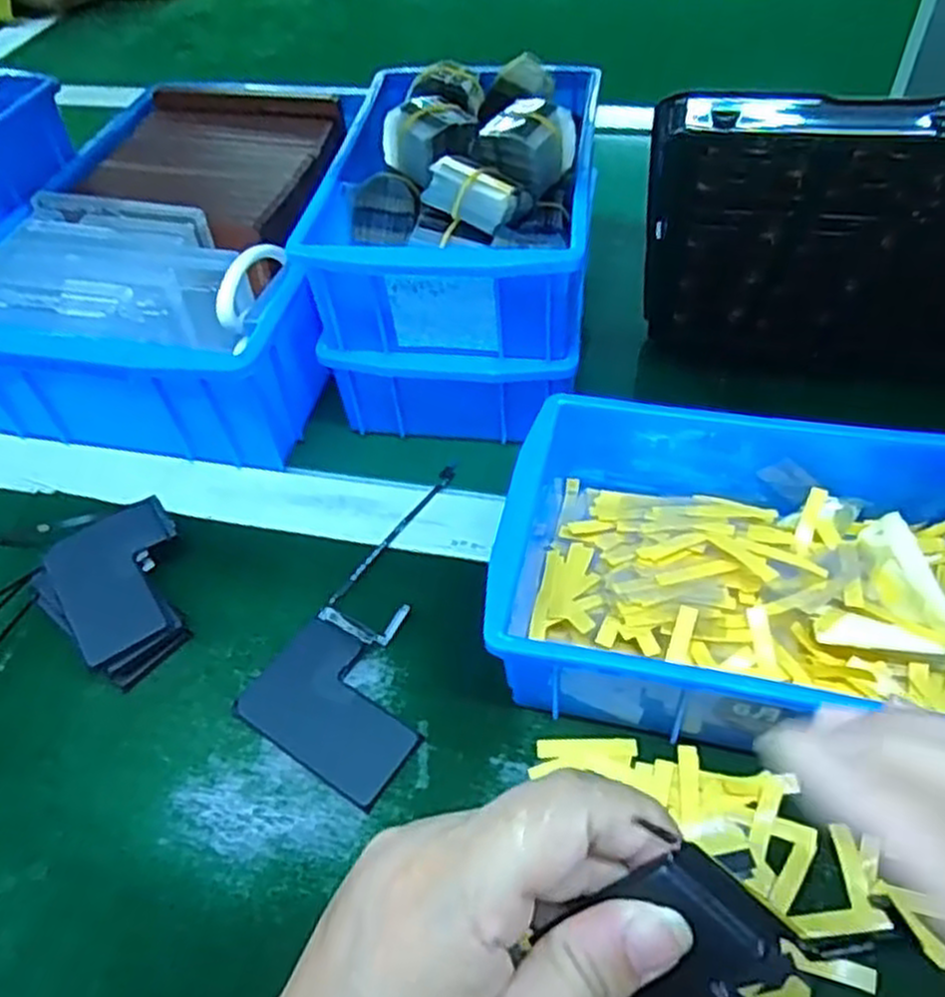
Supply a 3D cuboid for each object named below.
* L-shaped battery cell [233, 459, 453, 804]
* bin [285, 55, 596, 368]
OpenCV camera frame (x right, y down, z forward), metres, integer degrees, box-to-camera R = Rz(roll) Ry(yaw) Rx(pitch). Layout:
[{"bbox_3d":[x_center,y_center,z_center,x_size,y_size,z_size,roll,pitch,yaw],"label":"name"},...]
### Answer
[{"bbox_3d":[-0.028,0.055,0.360,0.078,0.006,0.156,26,56,23],"label":"L-shaped battery cell"},{"bbox_3d":[-0.003,-0.149,0.419,0.131,0.098,0.178,3,51,8],"label":"bin"}]

